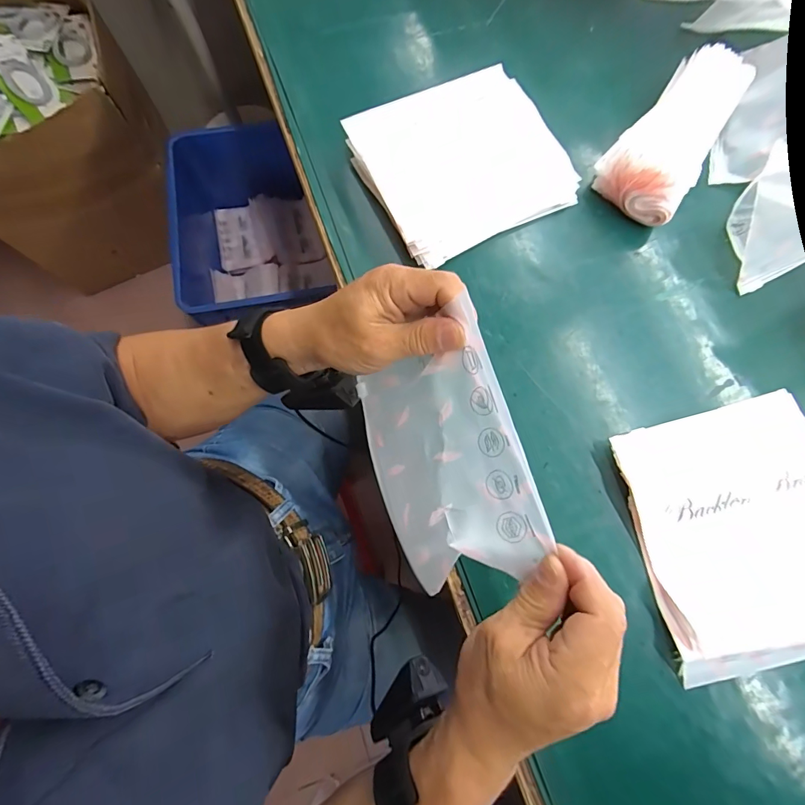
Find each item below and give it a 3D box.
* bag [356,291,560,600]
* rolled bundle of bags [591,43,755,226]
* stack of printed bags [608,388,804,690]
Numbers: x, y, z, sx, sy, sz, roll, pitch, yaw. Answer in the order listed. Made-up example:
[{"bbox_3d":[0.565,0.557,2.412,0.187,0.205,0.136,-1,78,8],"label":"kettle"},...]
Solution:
[{"bbox_3d":[0.026,0.037,0.290,0.087,0.094,0.165,-17,78,-5],"label":"bag"},{"bbox_3d":[0.288,-0.281,0.435,0.089,0.060,0.199,39,79,7],"label":"rolled bundle of bags"},{"bbox_3d":[0.300,0.110,0.361,0.192,0.020,0.209,-14,78,-5],"label":"stack of printed bags"}]

